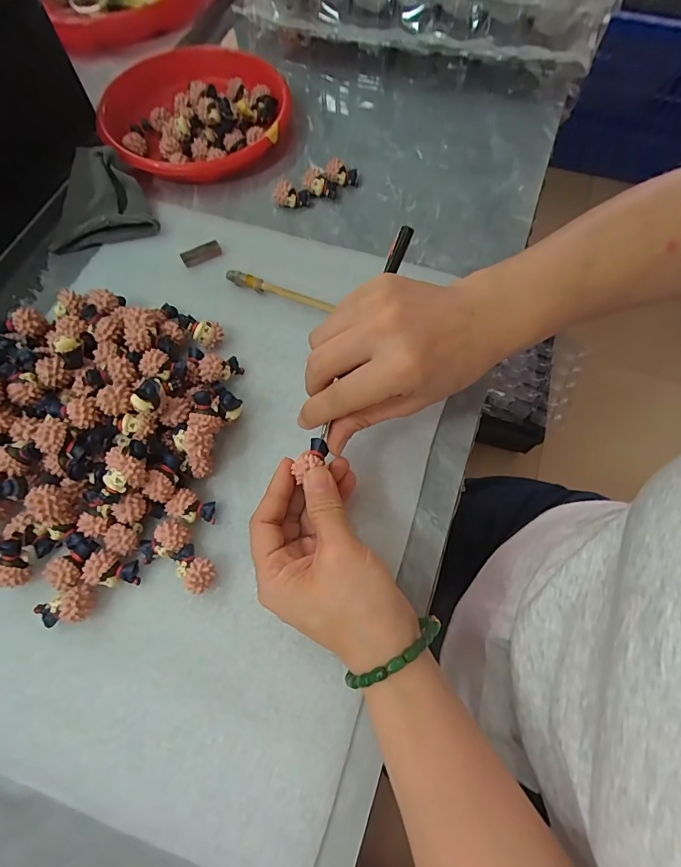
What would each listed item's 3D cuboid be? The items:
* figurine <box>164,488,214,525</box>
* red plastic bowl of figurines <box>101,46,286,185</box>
[{"bbox_3d":[-0.093,0.048,0.280,0.025,0.020,0.018,17,67,7],"label":"figurine"},{"bbox_3d":[-0.138,-0.310,0.428,0.177,0.042,0.167,0,66,0],"label":"red plastic bowl of figurines"}]

